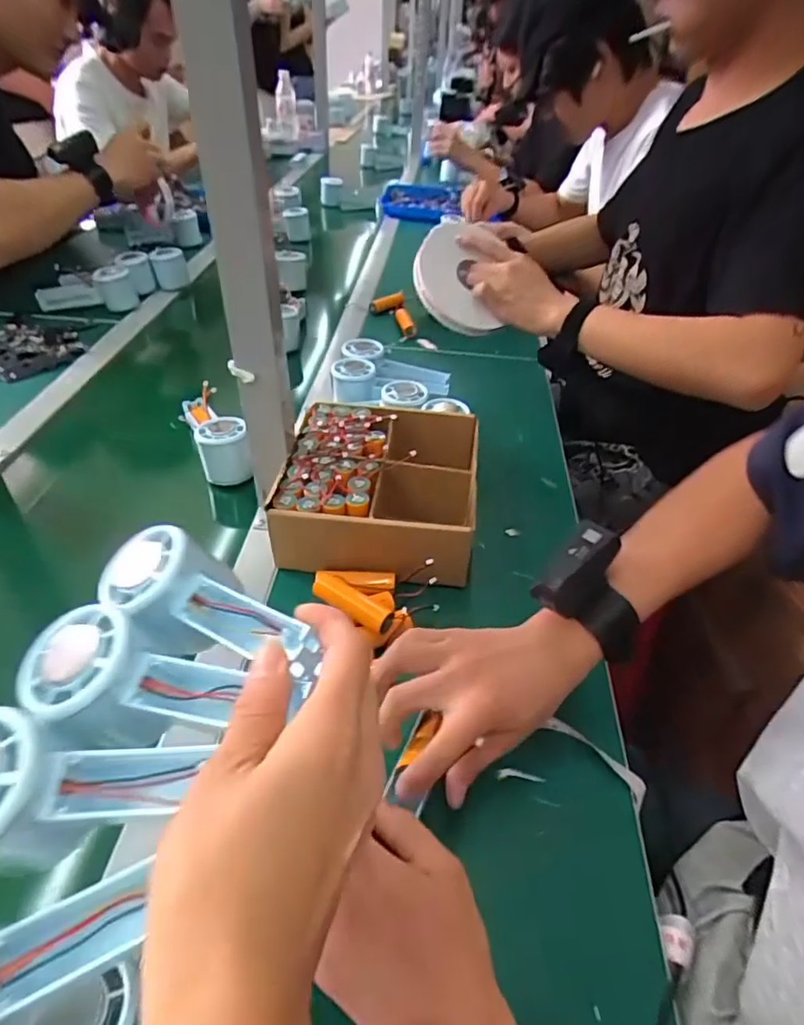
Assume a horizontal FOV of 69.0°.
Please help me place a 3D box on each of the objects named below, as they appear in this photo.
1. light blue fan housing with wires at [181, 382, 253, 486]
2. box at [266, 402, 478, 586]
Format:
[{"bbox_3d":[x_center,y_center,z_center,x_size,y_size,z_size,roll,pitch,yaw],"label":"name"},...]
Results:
[{"bbox_3d":[-0.219,-0.100,0.670,0.051,0.071,0.137,-18,45,-22],"label":"light blue fan housing with wires"},{"bbox_3d":[-0.019,-0.029,0.592,0.183,0.075,0.214,6,41,4],"label":"box"}]

